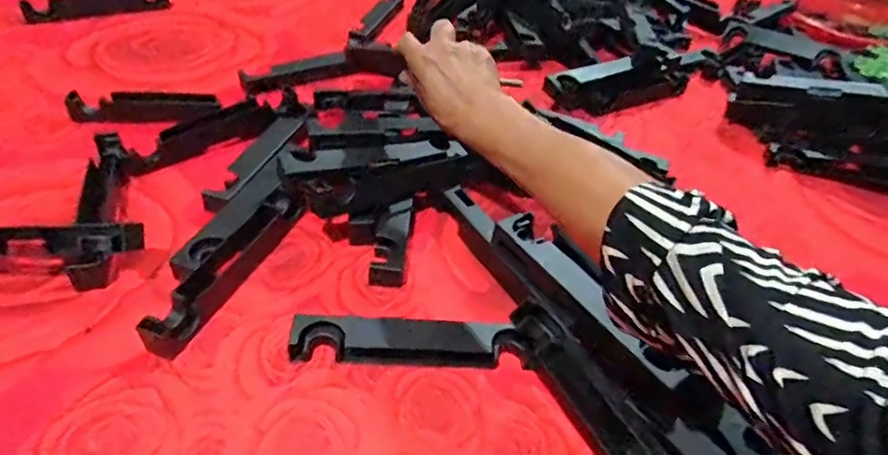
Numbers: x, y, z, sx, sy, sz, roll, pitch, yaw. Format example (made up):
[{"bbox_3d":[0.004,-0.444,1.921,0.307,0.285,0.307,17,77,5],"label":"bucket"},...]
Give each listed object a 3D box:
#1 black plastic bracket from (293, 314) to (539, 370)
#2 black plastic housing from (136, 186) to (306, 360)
[{"bbox_3d":[-0.023,0.089,0.420,0.184,0.023,0.031,3,42,-6],"label":"black plastic bracket"},{"bbox_3d":[-0.183,0.026,0.459,0.030,0.026,0.191,17,42,10],"label":"black plastic housing"}]

